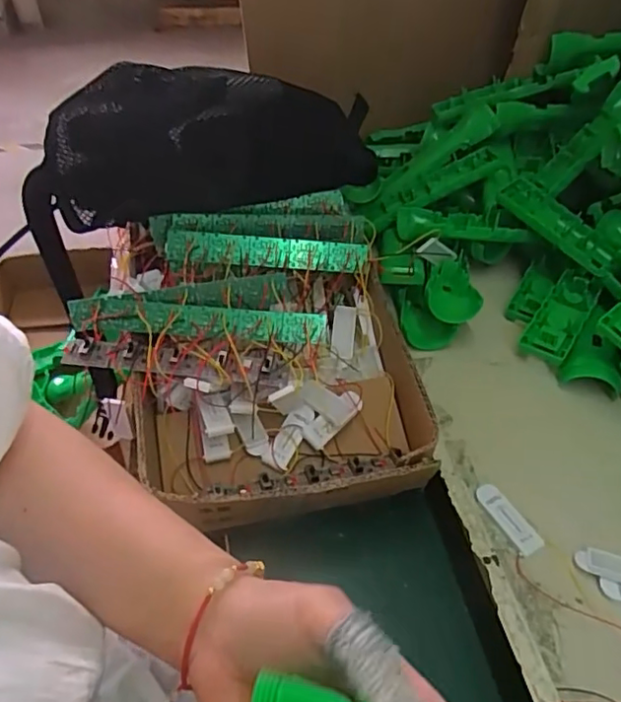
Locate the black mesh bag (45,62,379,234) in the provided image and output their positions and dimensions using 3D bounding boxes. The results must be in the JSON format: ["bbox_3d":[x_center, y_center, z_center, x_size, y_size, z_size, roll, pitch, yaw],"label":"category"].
[{"bbox_3d":[-0.078,-0.177,0.494,0.262,0.091,0.095,-16,50,-15],"label":"black mesh bag"}]

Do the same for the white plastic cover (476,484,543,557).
[{"bbox_3d":[0.139,0.118,0.416,0.016,0.004,0.055,-22,52,-19],"label":"white plastic cover"}]

